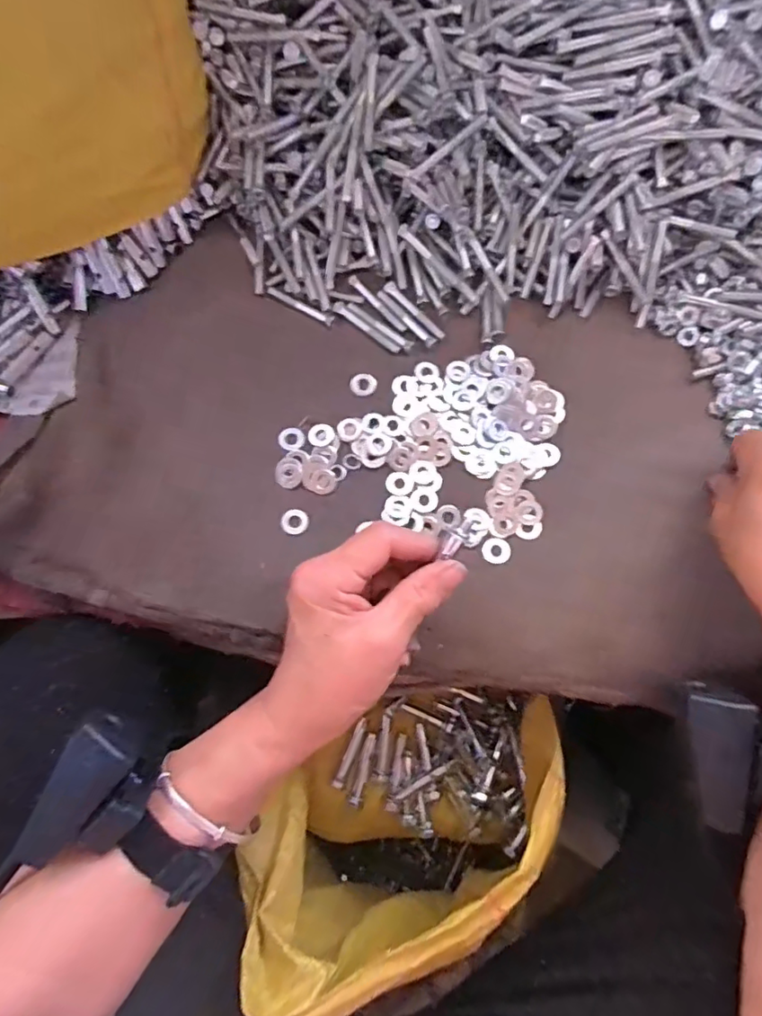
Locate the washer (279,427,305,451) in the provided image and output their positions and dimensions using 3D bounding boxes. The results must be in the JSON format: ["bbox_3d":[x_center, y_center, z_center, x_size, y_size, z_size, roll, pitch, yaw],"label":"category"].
[{"bbox_3d":[-0.060,-0.047,0.370,0.018,0.004,0.016,26,75,8],"label":"washer"}]

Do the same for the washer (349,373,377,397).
[{"bbox_3d":[-0.012,-0.086,0.380,0.018,0.004,0.017,0,73,0],"label":"washer"}]

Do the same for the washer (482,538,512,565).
[{"bbox_3d":[0.075,0.027,0.353,0.018,0.004,0.017,0,73,0],"label":"washer"}]

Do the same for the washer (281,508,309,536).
[{"bbox_3d":[-0.056,0.009,0.354,0.017,0.004,0.017,0,73,0],"label":"washer"}]

